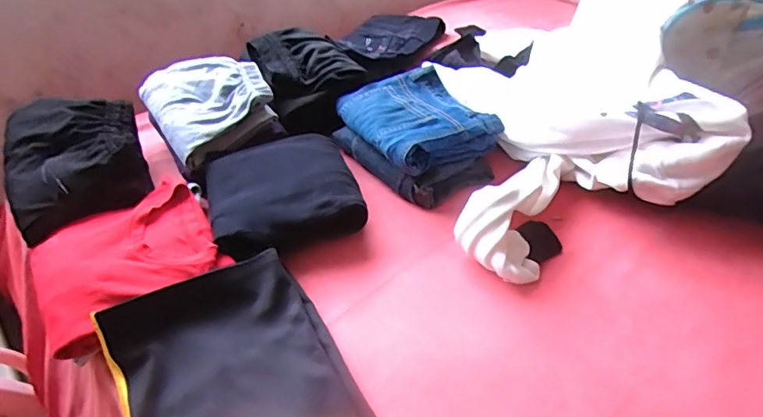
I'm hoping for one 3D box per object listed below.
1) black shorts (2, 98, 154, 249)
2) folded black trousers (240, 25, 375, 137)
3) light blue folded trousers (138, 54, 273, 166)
[{"bbox_3d":[-0.465,-0.077,0.769,0.187,0.102,0.233,-20,44,-21],"label":"black shorts"},{"bbox_3d":[-0.143,-0.249,0.966,0.186,0.096,0.254,-15,43,-15],"label":"folded black trousers"},{"bbox_3d":[-0.296,-0.186,0.862,0.184,0.071,0.201,-29,48,-29],"label":"light blue folded trousers"}]

